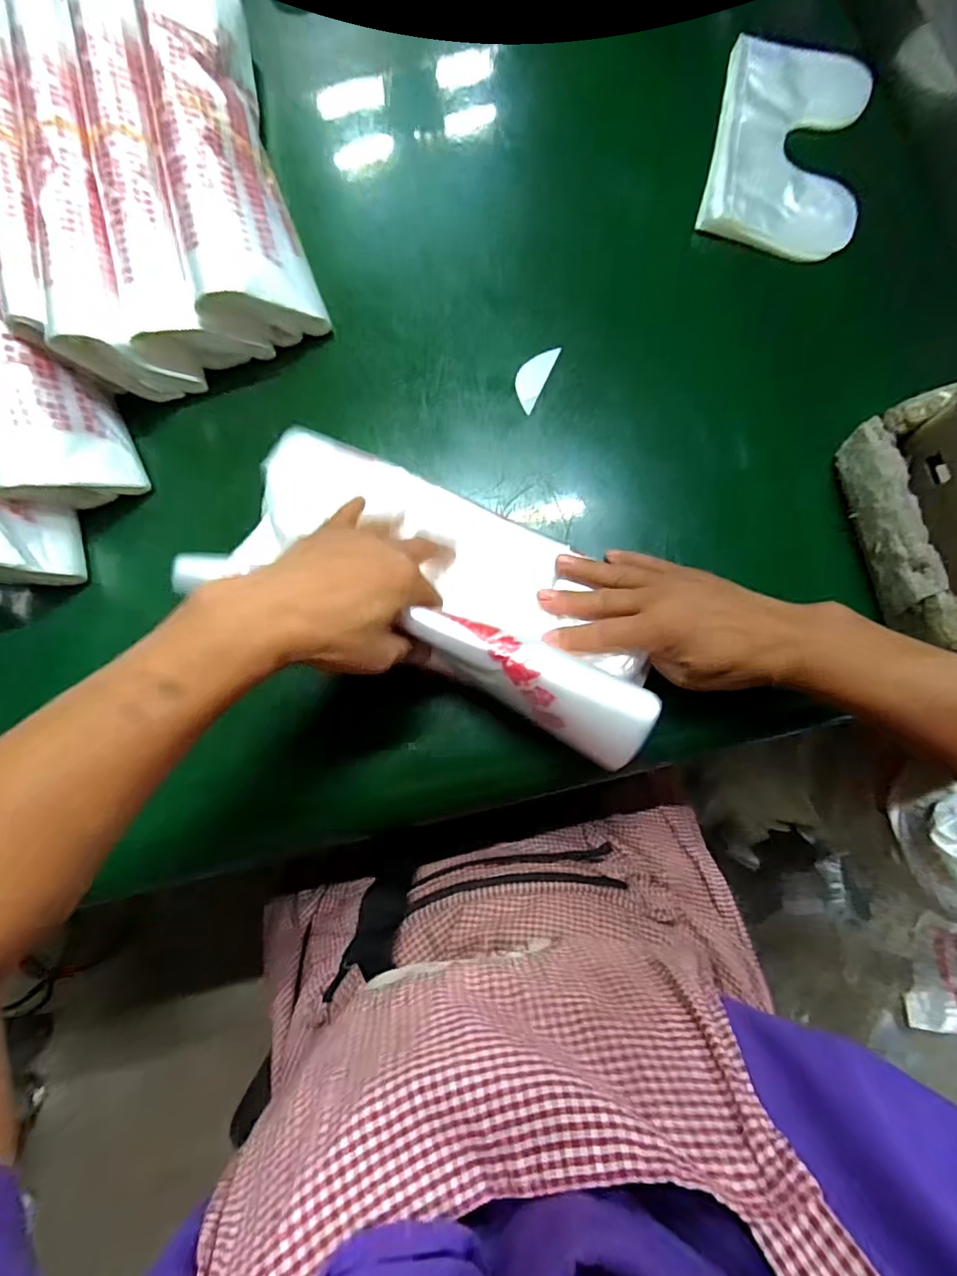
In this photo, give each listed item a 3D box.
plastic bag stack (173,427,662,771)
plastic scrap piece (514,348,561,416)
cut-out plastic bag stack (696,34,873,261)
[{"bbox_3d":[-0.027,-0.042,0.353,0.299,0.074,0.131,24,81,4],"label":"plastic bag stack"},{"bbox_3d":[0.042,-0.203,0.424,0.022,0.004,0.055,26,81,4],"label":"plastic scrap piece"},{"bbox_3d":[0.251,-0.395,0.441,0.116,0.024,0.171,13,80,2],"label":"cut-out plastic bag stack"}]

